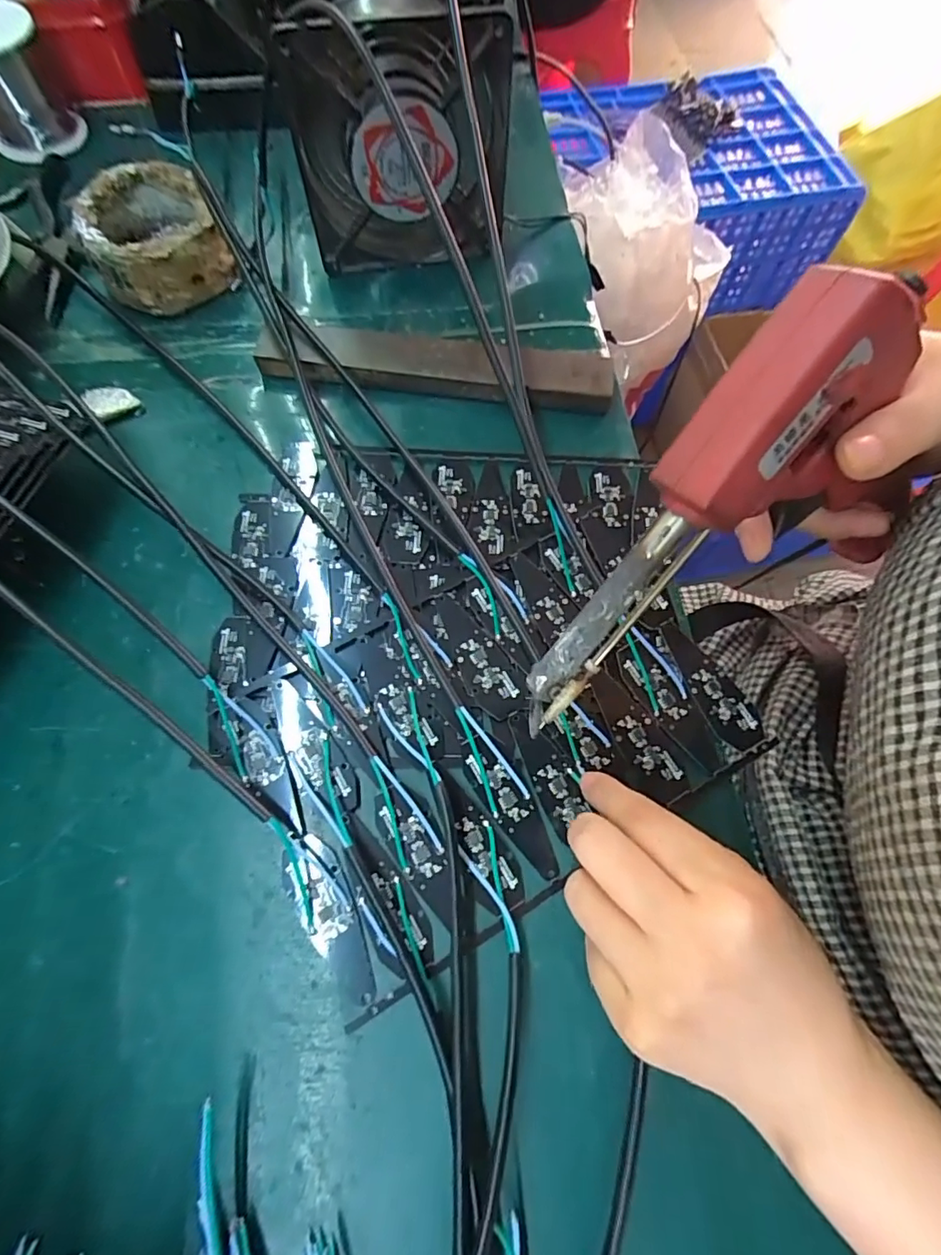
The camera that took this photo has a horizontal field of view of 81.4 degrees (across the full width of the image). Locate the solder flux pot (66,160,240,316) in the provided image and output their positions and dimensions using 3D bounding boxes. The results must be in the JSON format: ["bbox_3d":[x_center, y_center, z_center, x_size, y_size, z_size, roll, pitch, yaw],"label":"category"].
[{"bbox_3d":[-0.197,-0.240,0.339,0.075,0.044,0.079,1,68,-2],"label":"solder flux pot"}]

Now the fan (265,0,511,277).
[{"bbox_3d":[-0.041,-0.282,0.320,0.117,0.120,0.044,-10,68,-6],"label":"fan"}]

